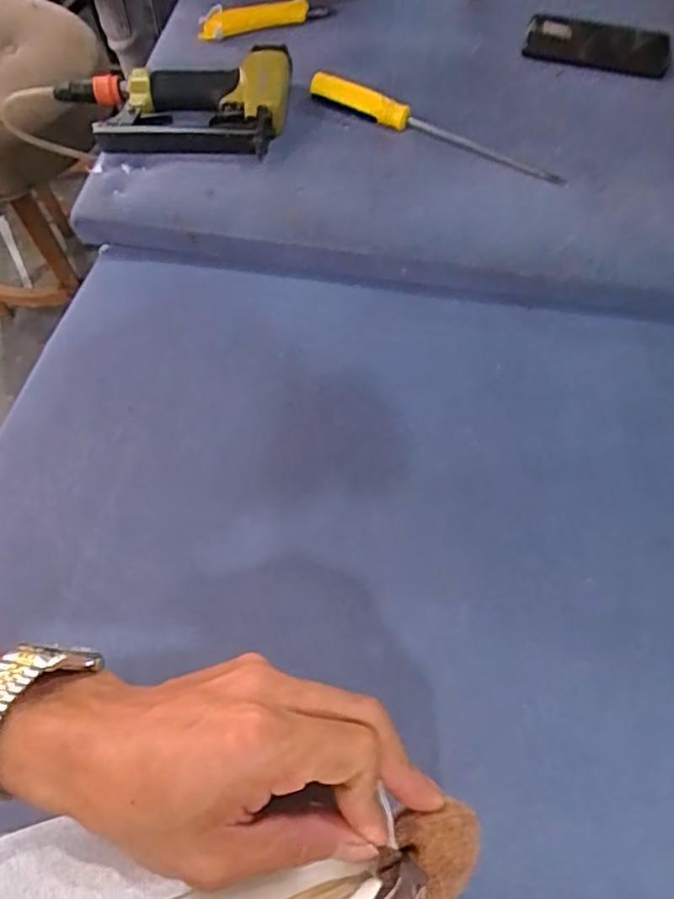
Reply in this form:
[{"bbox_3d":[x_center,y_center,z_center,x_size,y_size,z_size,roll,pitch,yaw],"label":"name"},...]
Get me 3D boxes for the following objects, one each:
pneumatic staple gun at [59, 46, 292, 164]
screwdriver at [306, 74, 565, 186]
[{"bbox_3d":[-0.178,-0.365,0.630,0.252,0.043,0.119,3,64,1],"label":"pneumatic staple gun"},{"bbox_3d":[0.099,-0.327,0.598,0.271,0.036,0.029,19,65,9],"label":"screwdriver"}]

